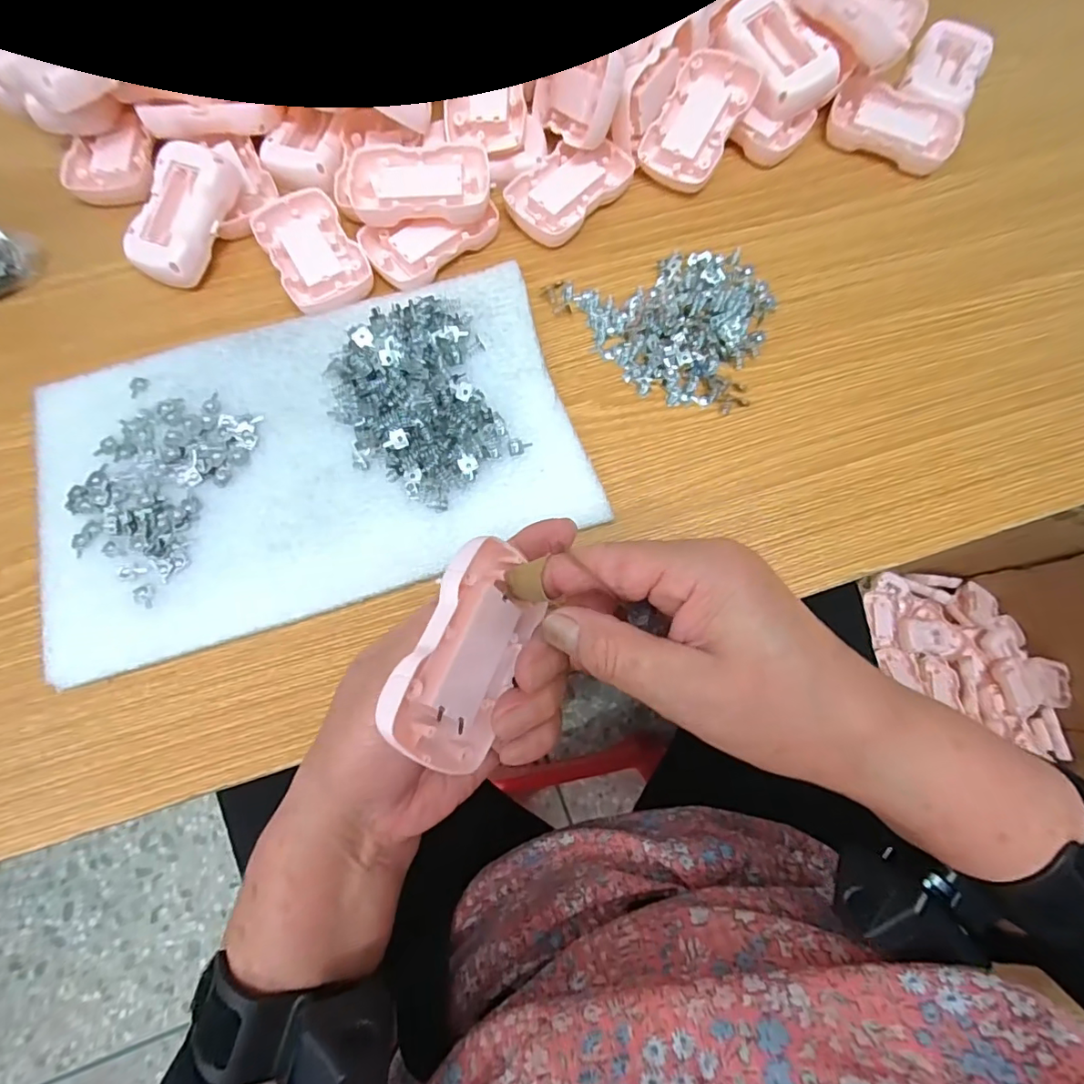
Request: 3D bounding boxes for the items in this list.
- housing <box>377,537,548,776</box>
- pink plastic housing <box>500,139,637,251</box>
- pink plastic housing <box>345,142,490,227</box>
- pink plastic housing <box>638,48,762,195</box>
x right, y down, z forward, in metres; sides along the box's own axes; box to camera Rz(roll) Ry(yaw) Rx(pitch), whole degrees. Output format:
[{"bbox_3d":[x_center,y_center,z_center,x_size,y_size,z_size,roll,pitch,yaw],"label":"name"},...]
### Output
[{"bbox_3d":[-0.031,0.042,0.215,0.017,0.054,0.089,1,64,42],"label":"housing"},{"bbox_3d":[0.018,-0.241,0.361,0.053,0.015,0.086,43,79,11],"label":"pink plastic housing"},{"bbox_3d":[-0.079,-0.230,0.342,0.088,0.021,0.057,-6,75,-2],"label":"pink plastic housing"},{"bbox_3d":[0.108,-0.288,0.364,0.054,0.019,0.090,30,95,10],"label":"pink plastic housing"}]

